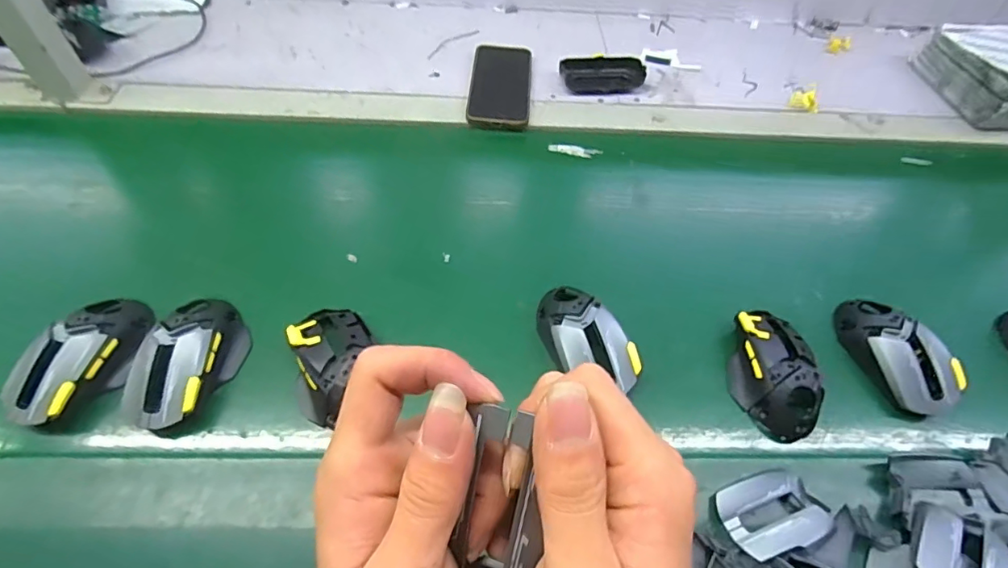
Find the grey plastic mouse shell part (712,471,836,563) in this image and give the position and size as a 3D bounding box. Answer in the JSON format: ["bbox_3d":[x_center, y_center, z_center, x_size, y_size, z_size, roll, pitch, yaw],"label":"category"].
[{"bbox_3d":[0.200,0.168,0.389,0.081,0.020,0.054,-10,56,-10],"label":"grey plastic mouse shell part"}]

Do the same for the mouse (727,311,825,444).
[{"bbox_3d":[0.238,0.077,0.469,0.069,0.045,0.120,5,55,0],"label":"mouse"}]

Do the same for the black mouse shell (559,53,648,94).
[{"bbox_3d":[0.130,-0.277,0.696,0.107,0.027,0.049,-2,55,-5],"label":"black mouse shell"}]

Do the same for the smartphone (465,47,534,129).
[{"bbox_3d":[-0.003,-0.261,0.681,0.077,0.017,0.152,4,64,1],"label":"smartphone"}]

